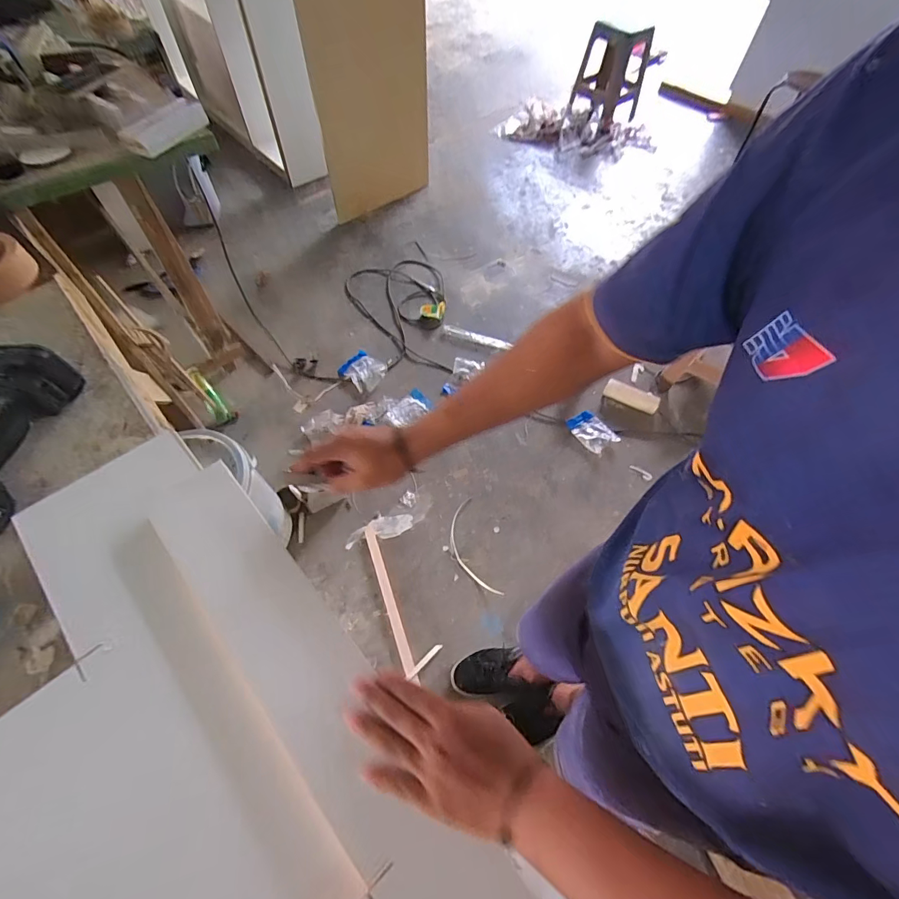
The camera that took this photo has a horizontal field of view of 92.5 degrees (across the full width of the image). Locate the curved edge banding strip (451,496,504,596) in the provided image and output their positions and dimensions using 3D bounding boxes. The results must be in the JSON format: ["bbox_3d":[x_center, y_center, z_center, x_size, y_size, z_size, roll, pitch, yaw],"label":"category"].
[{"bbox_3d":[0.062,0.302,1.331,0.108,0.030,0.324,-12,60,-11],"label":"curved edge banding strip"}]

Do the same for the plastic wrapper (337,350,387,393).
[{"bbox_3d":[-0.339,-0.306,1.690,0.169,0.015,0.163,31,61,15],"label":"plastic wrapper"}]

